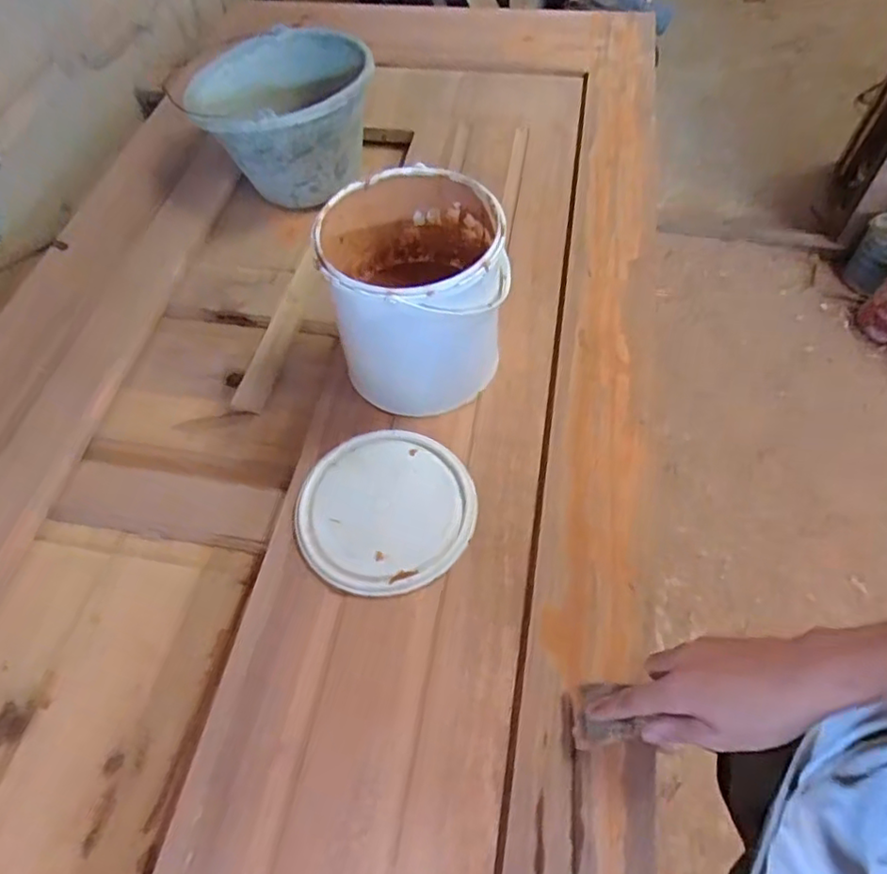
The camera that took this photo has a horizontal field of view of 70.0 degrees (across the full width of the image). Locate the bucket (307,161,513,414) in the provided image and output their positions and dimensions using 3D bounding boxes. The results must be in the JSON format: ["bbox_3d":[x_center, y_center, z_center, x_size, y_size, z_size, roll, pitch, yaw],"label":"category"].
[{"bbox_3d":[-0.022,-0.138,0.668,0.170,0.213,0.181,-2,57,3],"label":"bucket"}]

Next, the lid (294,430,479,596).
[{"bbox_3d":[-0.058,0.069,0.622,0.169,0.009,0.163,-2,57,3],"label":"lid"}]

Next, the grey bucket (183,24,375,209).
[{"bbox_3d":[-0.218,-0.452,0.921,0.239,0.185,0.239,0,56,1],"label":"grey bucket"}]

